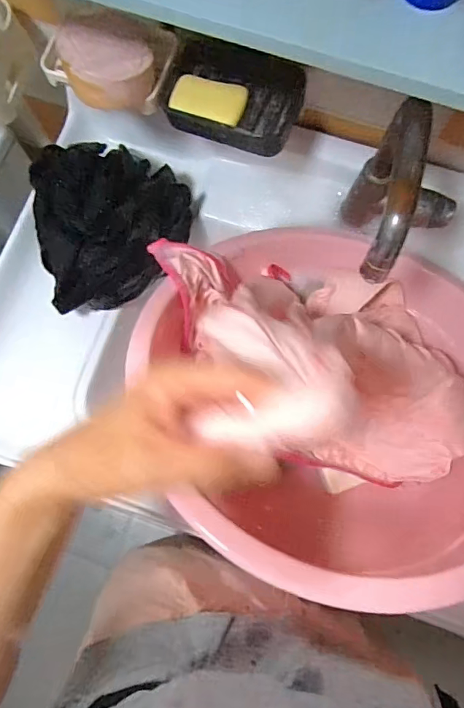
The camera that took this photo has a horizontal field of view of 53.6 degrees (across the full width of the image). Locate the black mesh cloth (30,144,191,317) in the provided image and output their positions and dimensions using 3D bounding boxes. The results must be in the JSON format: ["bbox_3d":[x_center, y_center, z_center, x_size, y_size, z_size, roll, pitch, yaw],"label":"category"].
[{"bbox_3d":[-0.139,-0.161,0.558,0.181,0.092,0.180,-15,79,-2],"label":"black mesh cloth"}]

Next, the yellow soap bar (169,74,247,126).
[{"bbox_3d":[-0.025,-0.267,0.484,0.077,0.018,0.040,19,80,5],"label":"yellow soap bar"}]

